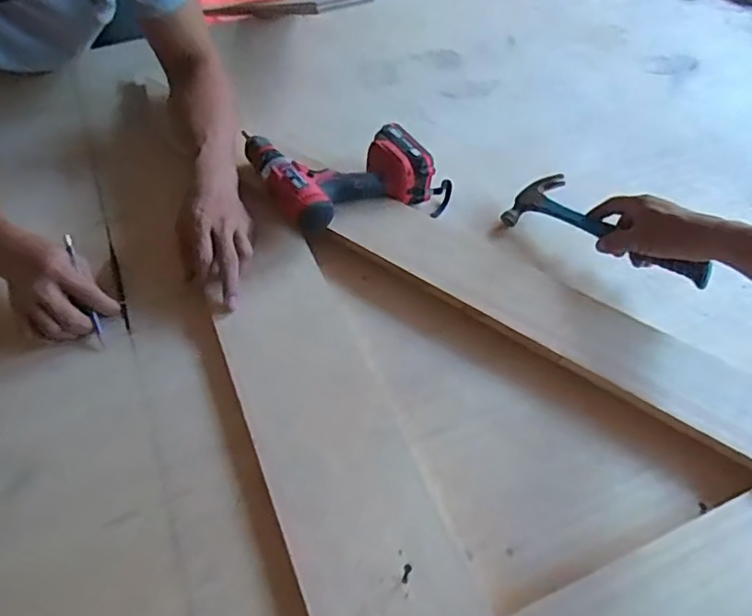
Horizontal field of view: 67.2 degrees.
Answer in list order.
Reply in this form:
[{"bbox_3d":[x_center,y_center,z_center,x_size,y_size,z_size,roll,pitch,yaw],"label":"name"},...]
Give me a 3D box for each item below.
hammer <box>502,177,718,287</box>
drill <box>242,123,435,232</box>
[{"bbox_3d":[0.302,-0.103,0.739,0.095,0.034,0.268,-38,51,-24],"label":"hammer"},{"bbox_3d":[-0.051,-0.206,0.823,0.231,0.077,0.197,-23,57,-15],"label":"drill"}]

